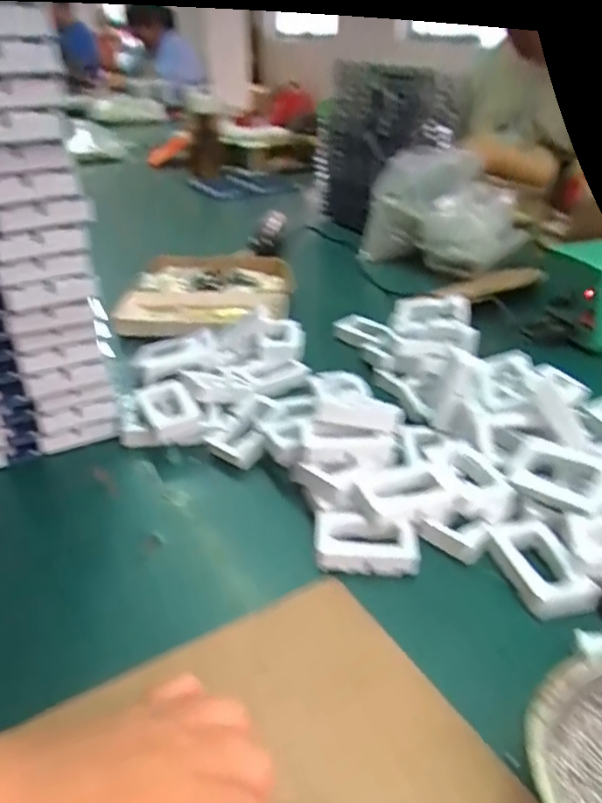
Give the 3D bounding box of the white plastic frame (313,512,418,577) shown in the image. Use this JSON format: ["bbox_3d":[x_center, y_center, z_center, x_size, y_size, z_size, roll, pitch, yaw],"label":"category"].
[{"bbox_3d":[0.042,0.092,0.413,0.066,0.022,0.038,3,32,2],"label":"white plastic frame"}]

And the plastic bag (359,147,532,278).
[{"bbox_3d":[0.205,-0.264,0.889,0.157,0.142,0.165,-17,35,-26],"label":"plastic bag"}]

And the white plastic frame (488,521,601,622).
[{"bbox_3d":[0.149,0.104,0.395,0.043,0.013,0.068,-7,33,-13],"label":"white plastic frame"}]

